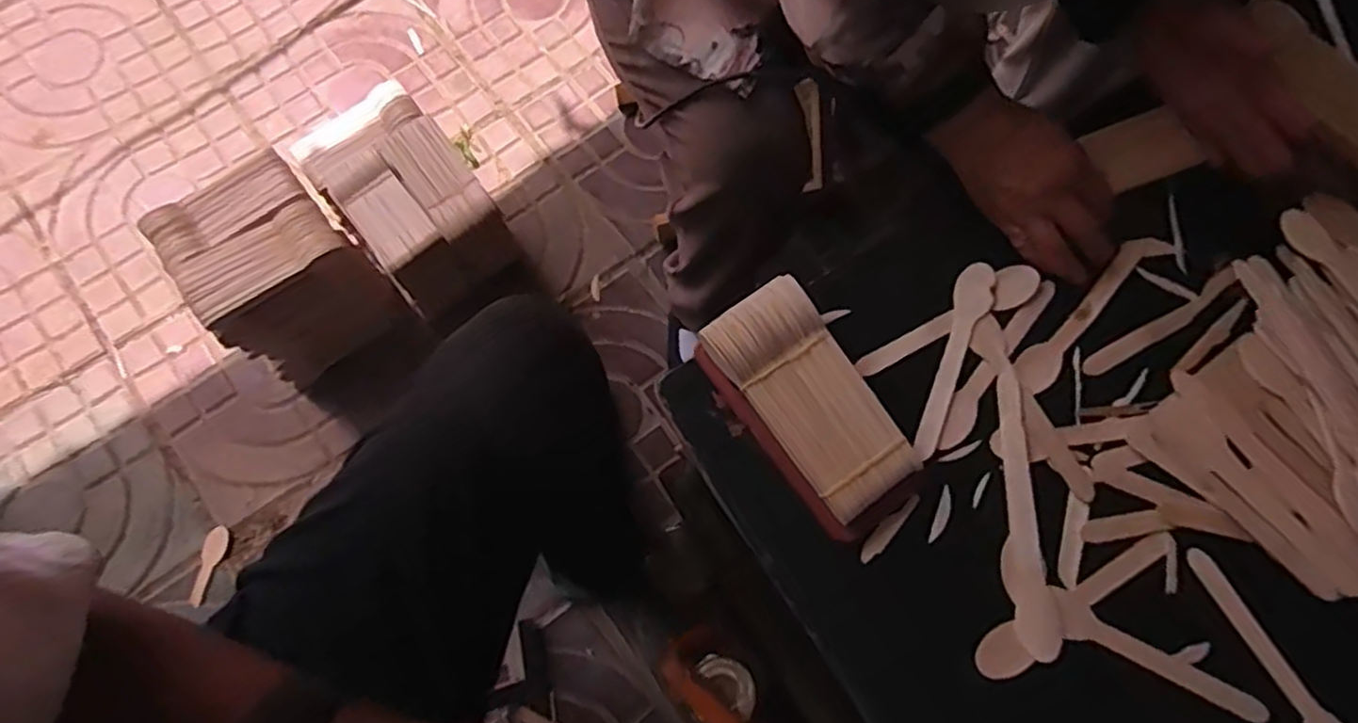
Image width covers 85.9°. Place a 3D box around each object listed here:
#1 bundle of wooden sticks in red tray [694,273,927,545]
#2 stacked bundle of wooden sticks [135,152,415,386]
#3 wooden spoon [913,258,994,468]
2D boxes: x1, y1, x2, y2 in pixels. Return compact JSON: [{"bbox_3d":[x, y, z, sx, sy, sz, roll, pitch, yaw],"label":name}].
[{"bbox_3d":[0.089,0.033,0.499,0.082,0.044,0.175,-32,77,-12],"label":"bundle of wooden sticks in red tray"},{"bbox_3d":[-0.454,-0.099,0.853,0.158,0.198,0.153,-36,79,-14],"label":"stacked bundle of wooden sticks"},{"bbox_3d":[0.200,-0.001,0.525,0.027,0.005,0.156,21,72,2],"label":"wooden spoon"}]

